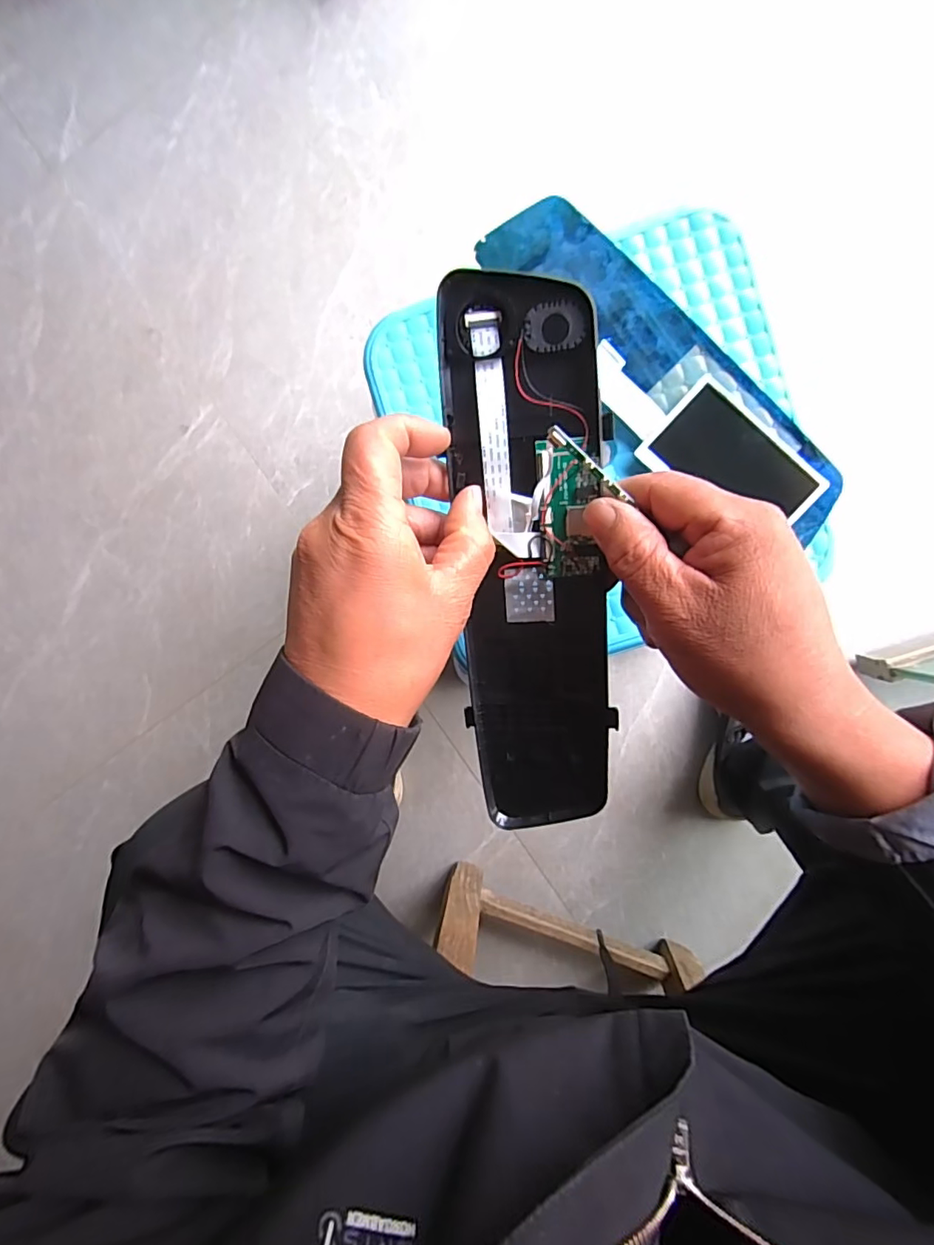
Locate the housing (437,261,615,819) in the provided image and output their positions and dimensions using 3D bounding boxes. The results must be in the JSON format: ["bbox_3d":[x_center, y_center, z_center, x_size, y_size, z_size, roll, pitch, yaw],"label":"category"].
[{"bbox_3d":[0.034,-0.018,0.277,0.073,0.016,0.282,-4,108,6],"label":"housing"}]

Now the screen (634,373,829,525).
[{"bbox_3d":[0.171,-0.101,0.342,0.104,0.011,0.066,40,90,-2],"label":"screen"}]

